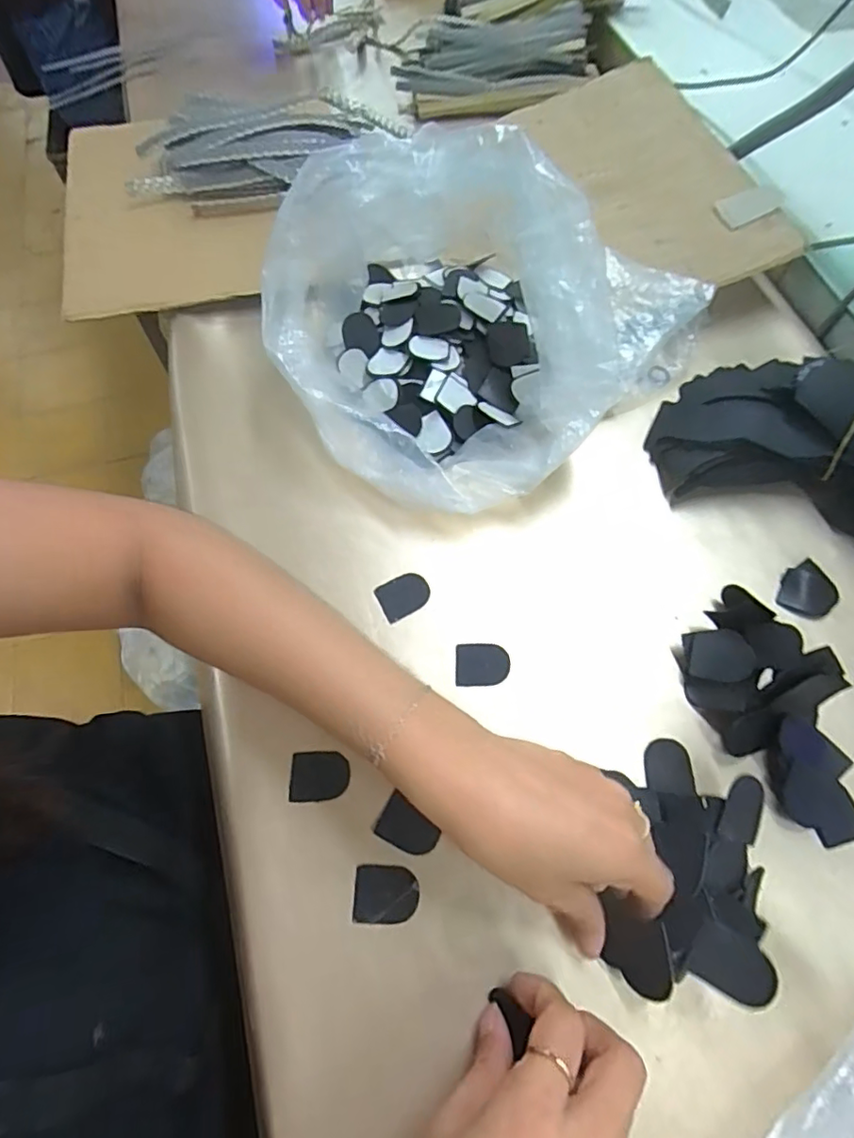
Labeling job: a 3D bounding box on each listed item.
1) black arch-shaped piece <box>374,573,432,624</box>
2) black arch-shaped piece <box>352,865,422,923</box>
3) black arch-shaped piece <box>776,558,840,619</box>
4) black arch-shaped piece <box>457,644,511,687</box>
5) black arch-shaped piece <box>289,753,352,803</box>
[{"bbox_3d":[-0.015,0.017,0.375,0.035,0.004,0.026,-26,67,-11],"label":"black arch-shaped piece"},{"bbox_3d":[-0.022,0.175,0.300,0.034,0.004,0.027,1,65,1],"label":"black arch-shaped piece"},{"bbox_3d":[0.256,0.013,0.373,0.035,0.004,0.038,21,67,10],"label":"black arch-shaped piece"},{"bbox_3d":[0.035,0.061,0.356,0.034,0.004,0.027,-1,65,1],"label":"black arch-shaped piece"},{"bbox_3d":[-0.062,0.121,0.327,0.034,0.004,0.027,-3,65,0],"label":"black arch-shaped piece"}]

